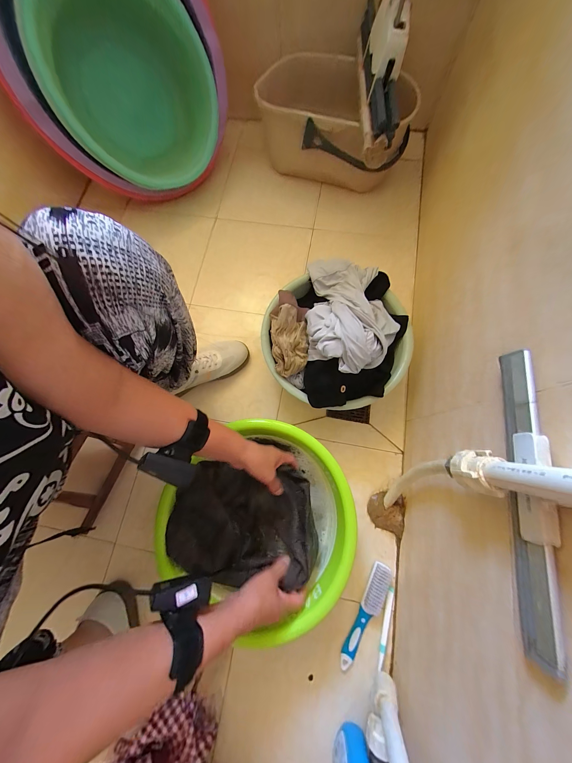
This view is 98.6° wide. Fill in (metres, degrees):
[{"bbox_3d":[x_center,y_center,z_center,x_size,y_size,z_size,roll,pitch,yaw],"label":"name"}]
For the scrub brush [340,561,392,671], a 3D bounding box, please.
[{"bbox_3d":[0.159,0.453,0.472,0.041,0.026,0.187,26,78,11],"label":"scrub brush"}]

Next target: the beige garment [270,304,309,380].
[{"bbox_3d":[0.007,-0.083,0.482,0.074,0.065,0.130,-8,75,2],"label":"beige garment"}]

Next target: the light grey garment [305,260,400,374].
[{"bbox_3d":[0.135,-0.146,0.476,0.186,0.100,0.276,3,75,5],"label":"light grey garment"}]

